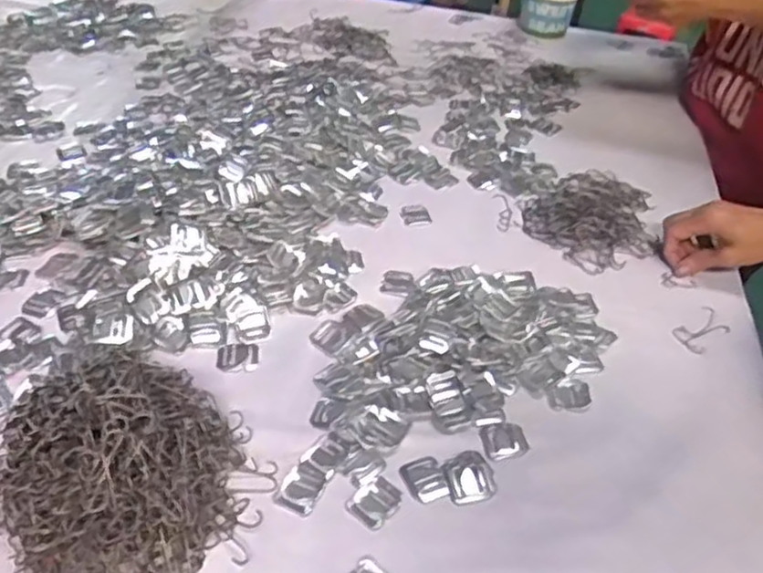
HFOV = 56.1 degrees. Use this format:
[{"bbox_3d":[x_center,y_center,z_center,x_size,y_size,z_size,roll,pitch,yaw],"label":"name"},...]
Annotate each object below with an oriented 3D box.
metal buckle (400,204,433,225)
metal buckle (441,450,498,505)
[{"bbox_3d":[0.038,-0.081,0.812,0.034,0.004,0.035,-7,42,-14],"label":"metal buckle"},{"bbox_3d":[0.068,0.146,0.551,0.038,0.004,0.042,-6,42,-12],"label":"metal buckle"}]

